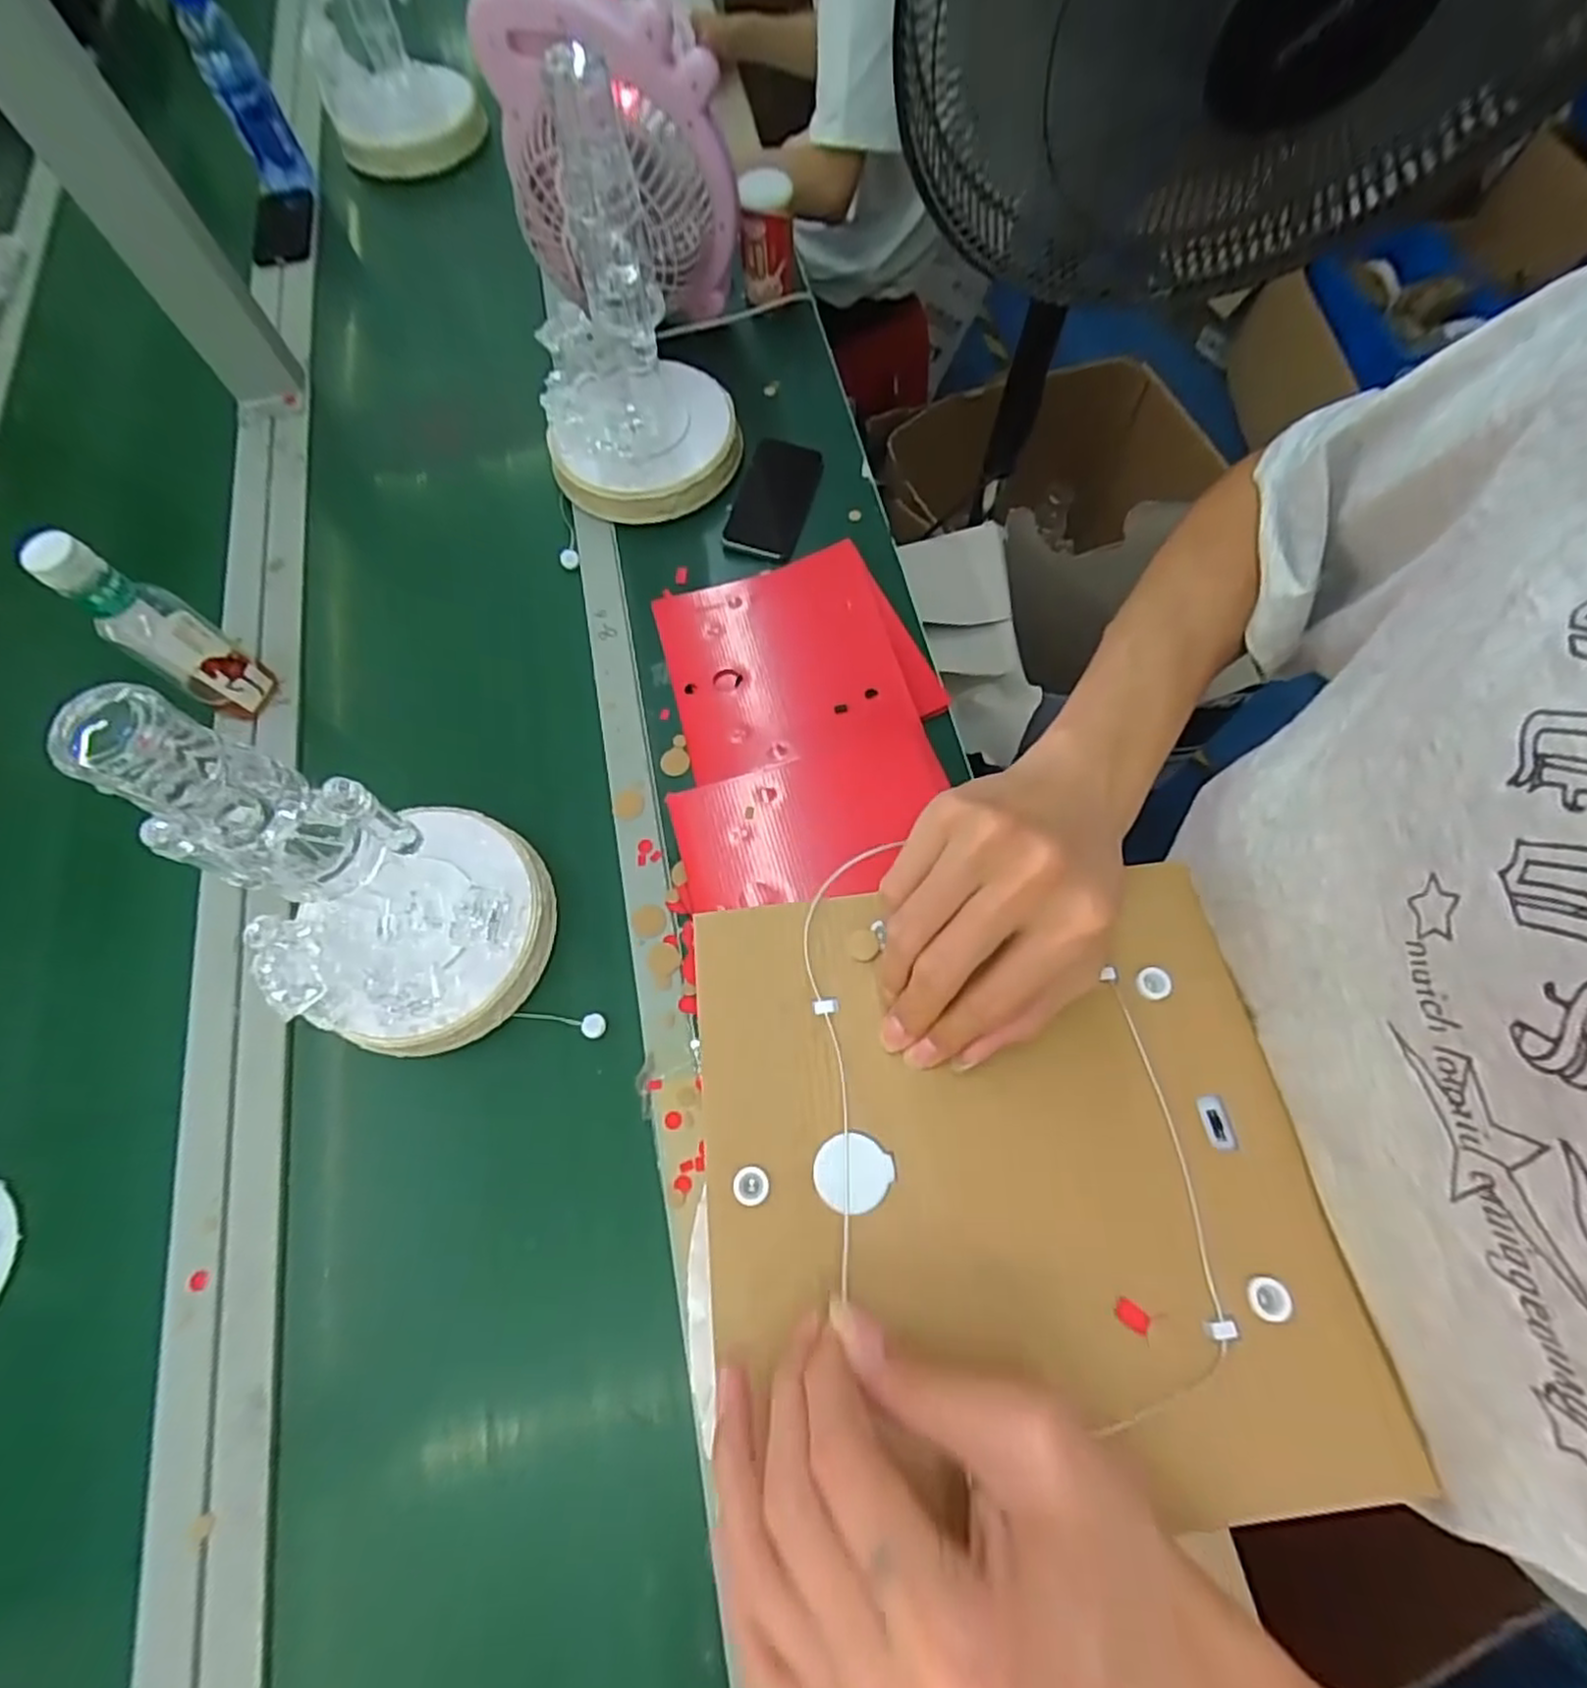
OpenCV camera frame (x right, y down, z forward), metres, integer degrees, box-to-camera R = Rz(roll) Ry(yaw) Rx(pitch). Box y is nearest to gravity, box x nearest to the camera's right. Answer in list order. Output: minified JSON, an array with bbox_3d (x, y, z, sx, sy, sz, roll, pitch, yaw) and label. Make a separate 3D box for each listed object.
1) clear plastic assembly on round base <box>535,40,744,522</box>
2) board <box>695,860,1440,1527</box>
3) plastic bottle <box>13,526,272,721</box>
[{"bbox_3d":[-0.170,-0.503,0.709,0.206,0.306,0.177,-14,70,-3],"label":"clear plastic assembly on round base"},{"bbox_3d":[0.077,0.112,0.270,0.214,0.009,0.210,-5,60,-3],"label":"board"},{"bbox_3d":[-0.560,-0.186,0.657,0.052,0.207,0.061,22,72,10],"label":"plastic bottle"}]

